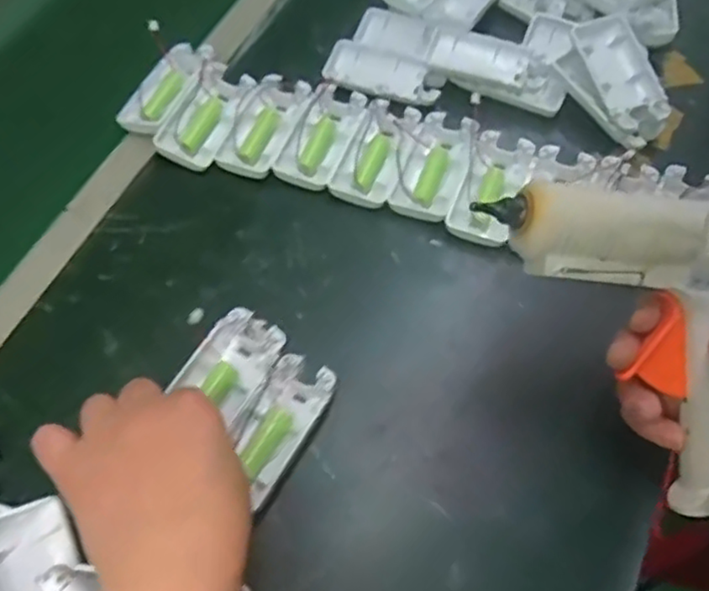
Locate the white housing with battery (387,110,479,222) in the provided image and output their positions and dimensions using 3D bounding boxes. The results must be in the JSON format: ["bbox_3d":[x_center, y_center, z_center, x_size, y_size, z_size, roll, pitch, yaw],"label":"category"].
[{"bbox_3d":[0.062,-0.100,0.496,0.044,0.017,0.097,17,63,10],"label":"white housing with battery"}]

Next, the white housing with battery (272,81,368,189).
[{"bbox_3d":[-0.024,-0.125,0.518,0.044,0.014,0.098,19,63,11],"label":"white housing with battery"}]

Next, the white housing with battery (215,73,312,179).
[{"bbox_3d":[-0.071,-0.134,0.521,0.046,0.021,0.093,15,62,9],"label":"white housing with battery"}]

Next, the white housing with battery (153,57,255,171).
[{"bbox_3d":[-0.114,-0.143,0.523,0.045,0.021,0.096,19,57,8],"label":"white housing with battery"}]

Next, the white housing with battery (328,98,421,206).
[{"bbox_3d":[0.018,-0.109,0.504,0.042,0.017,0.095,18,63,11],"label":"white housing with battery"}]

